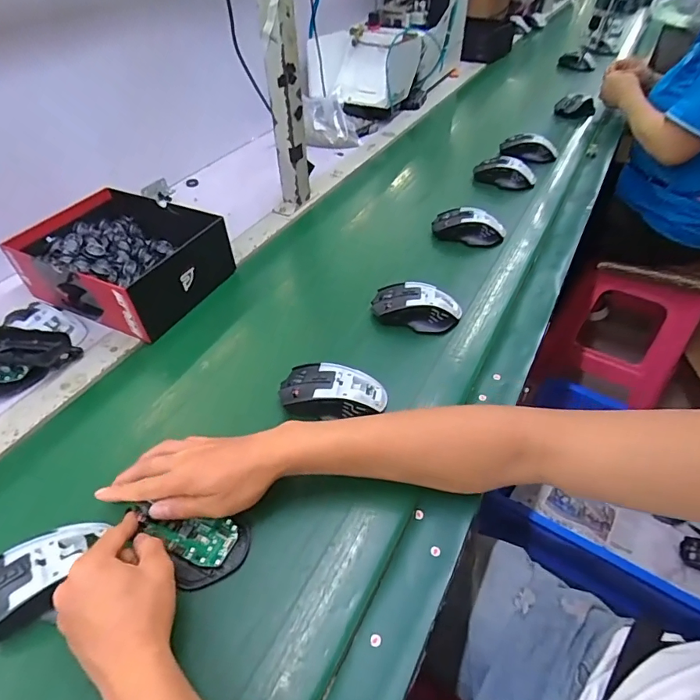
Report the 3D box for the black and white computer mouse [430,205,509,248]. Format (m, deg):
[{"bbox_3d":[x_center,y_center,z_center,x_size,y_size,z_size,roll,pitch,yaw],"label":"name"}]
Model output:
[{"bbox_3d":[0.194,-0.201,0.734,0.113,0.041,0.059,13,47,13],"label":"black and white computer mouse"}]

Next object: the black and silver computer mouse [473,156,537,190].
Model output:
[{"bbox_3d":[0.297,-0.336,0.865,0.116,0.045,0.063,17,47,18],"label":"black and silver computer mouse"}]

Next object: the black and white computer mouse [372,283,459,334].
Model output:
[{"bbox_3d":[0.088,-0.056,0.596,0.113,0.043,0.059,5,46,6],"label":"black and white computer mouse"}]

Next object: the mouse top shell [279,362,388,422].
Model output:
[{"bbox_3d":[-0.019,0.043,0.496,0.114,0.029,0.062,2,45,2],"label":"mouse top shell"}]

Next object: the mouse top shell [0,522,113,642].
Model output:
[{"bbox_3d":[-0.261,0.187,0.372,0.108,0.036,0.063,-24,50,-22],"label":"mouse top shell"}]

